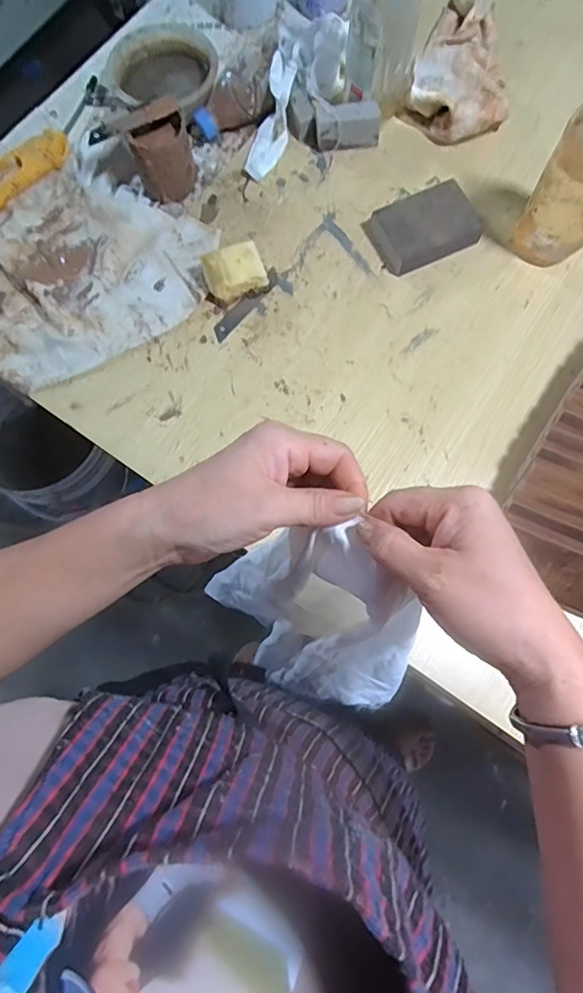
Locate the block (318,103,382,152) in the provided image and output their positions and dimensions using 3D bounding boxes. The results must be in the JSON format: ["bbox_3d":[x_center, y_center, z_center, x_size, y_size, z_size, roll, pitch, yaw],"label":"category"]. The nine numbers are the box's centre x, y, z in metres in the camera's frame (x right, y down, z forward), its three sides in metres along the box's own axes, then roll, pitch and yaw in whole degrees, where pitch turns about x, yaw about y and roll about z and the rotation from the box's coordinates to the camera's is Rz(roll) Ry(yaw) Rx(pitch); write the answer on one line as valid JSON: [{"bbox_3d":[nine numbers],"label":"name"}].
[{"bbox_3d":[0.062,-0.404,0.582,0.066,0.036,0.031,-8,77,-2],"label":"block"}]

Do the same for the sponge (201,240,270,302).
[{"bbox_3d":[-0.057,-0.226,0.539,0.059,0.030,0.043,-23,78,-5],"label":"sponge"}]

